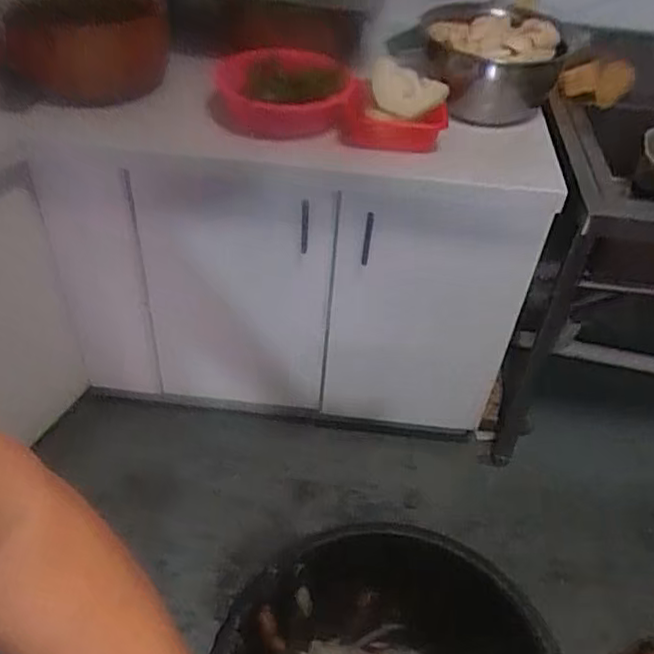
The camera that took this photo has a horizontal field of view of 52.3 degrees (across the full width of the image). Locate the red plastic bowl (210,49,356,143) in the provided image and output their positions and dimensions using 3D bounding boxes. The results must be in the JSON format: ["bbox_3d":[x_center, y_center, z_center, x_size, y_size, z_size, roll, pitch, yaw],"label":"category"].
[{"bbox_3d":[-0.077,-0.402,1.163,0.230,0.105,0.230,2,44,-2],"label":"red plastic bowl"}]

